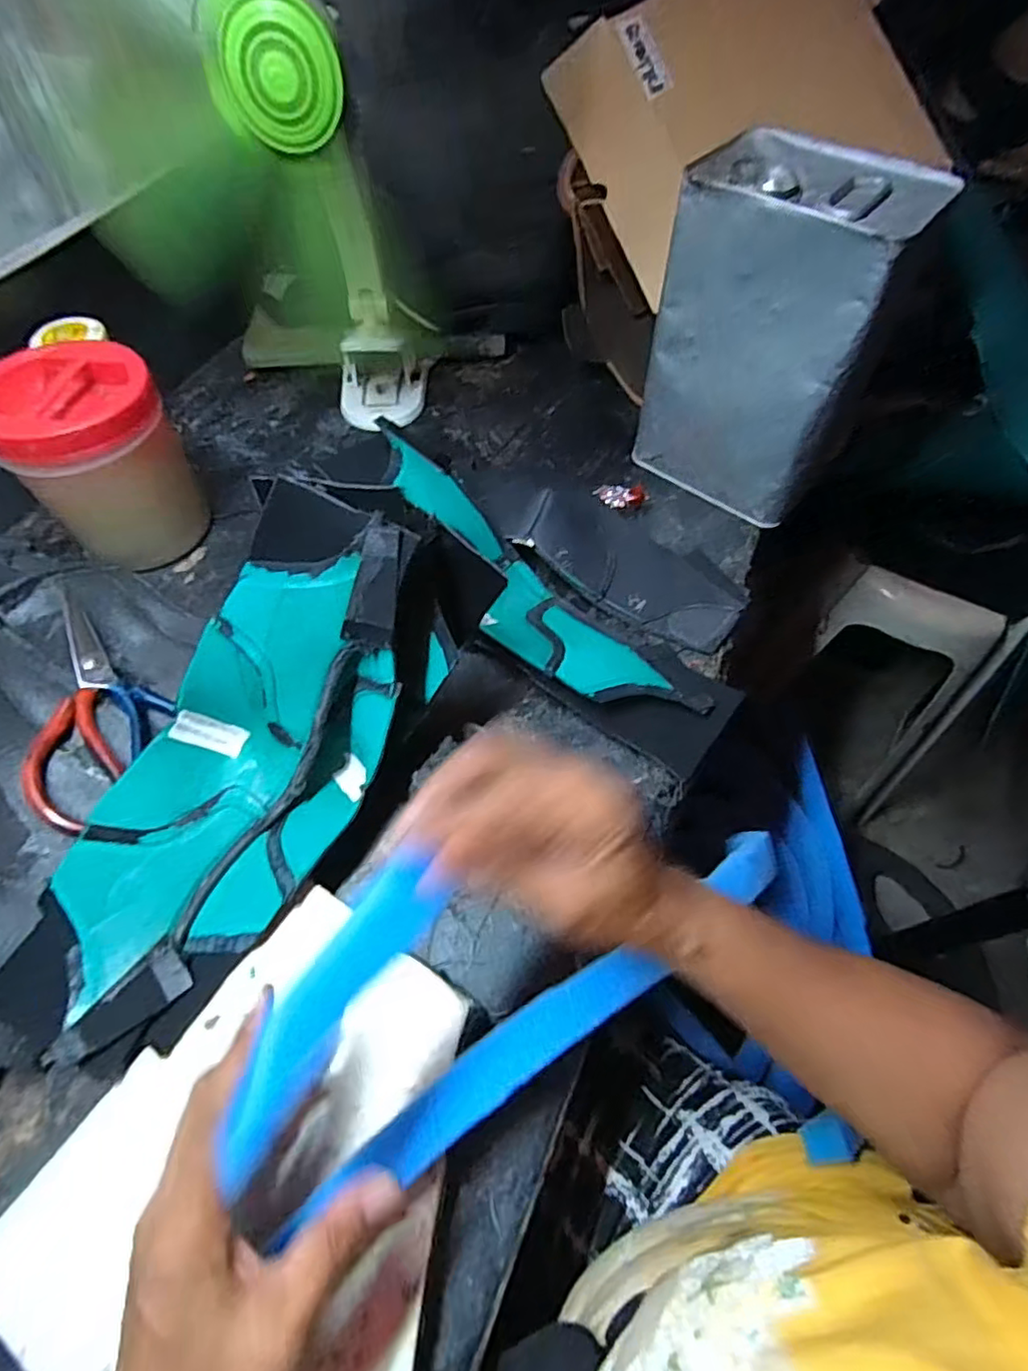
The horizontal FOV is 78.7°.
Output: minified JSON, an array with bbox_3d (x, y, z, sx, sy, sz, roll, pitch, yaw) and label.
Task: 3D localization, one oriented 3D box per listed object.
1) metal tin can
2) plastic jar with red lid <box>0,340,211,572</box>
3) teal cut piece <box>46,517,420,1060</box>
[{"bbox_3d":[0.198,-0.268,0.499,0.154,0.222,0.106,35,65,20],"label":"metal tin can"},{"bbox_3d":[-0.328,-0.178,0.502,0.118,0.131,0.102,-36,65,-20],"label":"plastic jar with red lid"},{"bbox_3d":[-0.152,0.044,0.372,0.115,0.106,0.308,30,90,18],"label":"teal cut piece"}]

